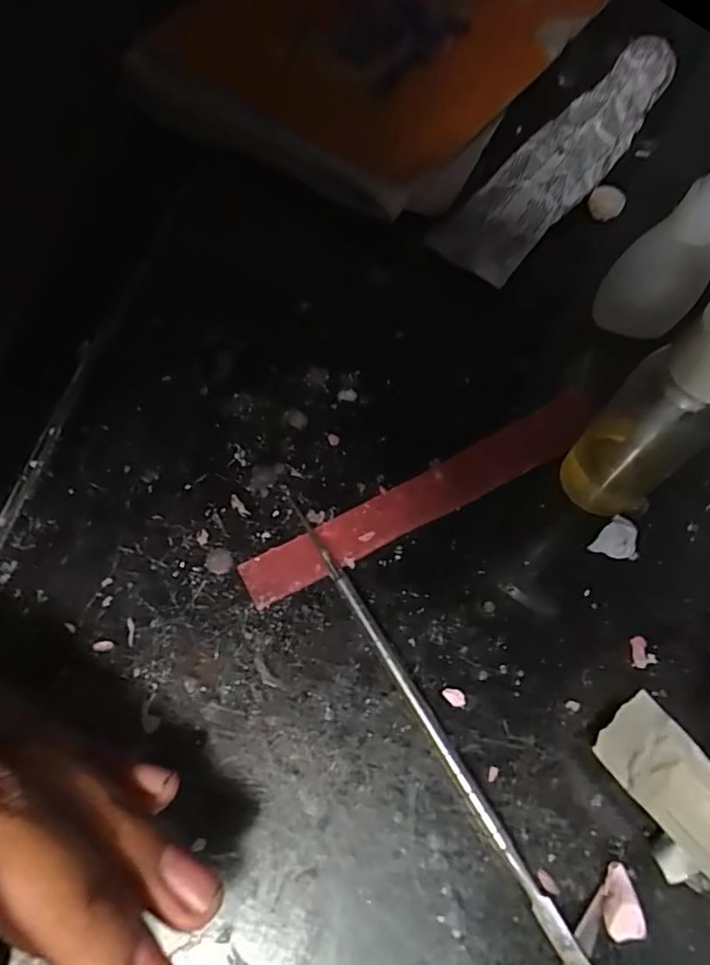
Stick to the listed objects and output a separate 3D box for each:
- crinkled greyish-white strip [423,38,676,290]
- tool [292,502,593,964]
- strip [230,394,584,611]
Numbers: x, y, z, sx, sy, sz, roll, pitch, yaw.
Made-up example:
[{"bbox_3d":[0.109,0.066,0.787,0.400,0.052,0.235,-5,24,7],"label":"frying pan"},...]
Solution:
[{"bbox_3d":[0.099,-0.150,0.265,0.034,0.027,0.169,38,68,15],"label":"crinkled greyish-white strip"},{"bbox_3d":[0.021,0.070,0.171,0.005,0.006,0.150,-28,68,-15],"label":"tool"},{"bbox_3d":[0.028,0.004,0.203,0.141,0.004,0.018,-26,68,-14],"label":"strip"}]

